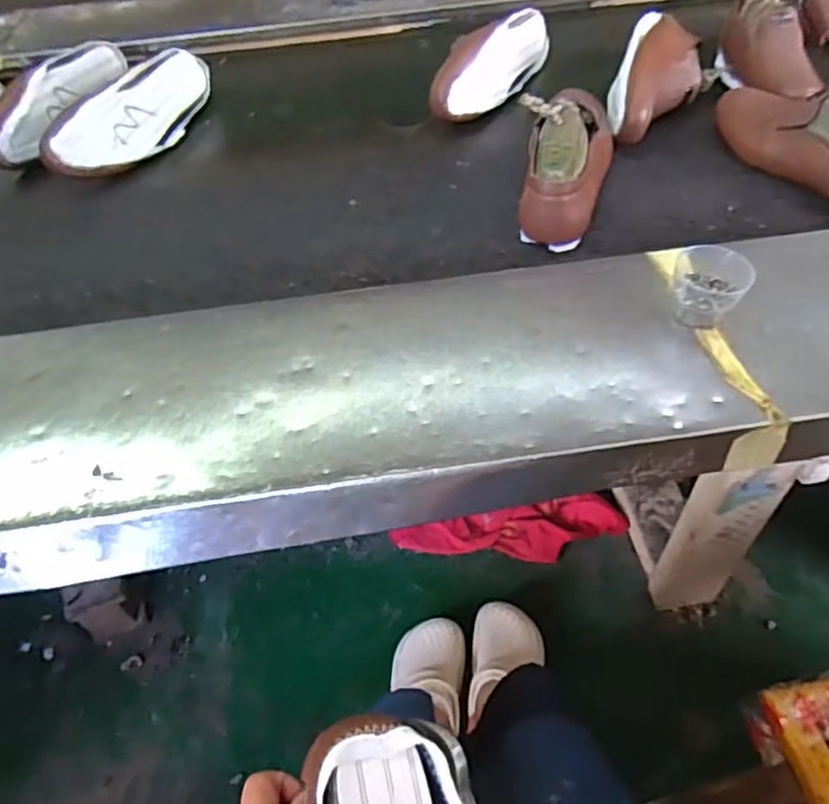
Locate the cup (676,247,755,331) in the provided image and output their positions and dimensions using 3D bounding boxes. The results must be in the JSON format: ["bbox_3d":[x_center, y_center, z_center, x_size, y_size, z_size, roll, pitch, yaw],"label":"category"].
[{"bbox_3d":[0.262,-0.101,0.592,0.057,0.051,0.055,-2,49,2],"label":"cup"}]

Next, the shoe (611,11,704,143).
[{"bbox_3d":[0.321,-0.434,0.875,0.104,0.073,0.240,14,51,15],"label":"shoe"}]

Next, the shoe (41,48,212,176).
[{"bbox_3d":[-0.381,-0.388,0.912,0.061,0.097,0.273,18,52,18],"label":"shoe"}]

